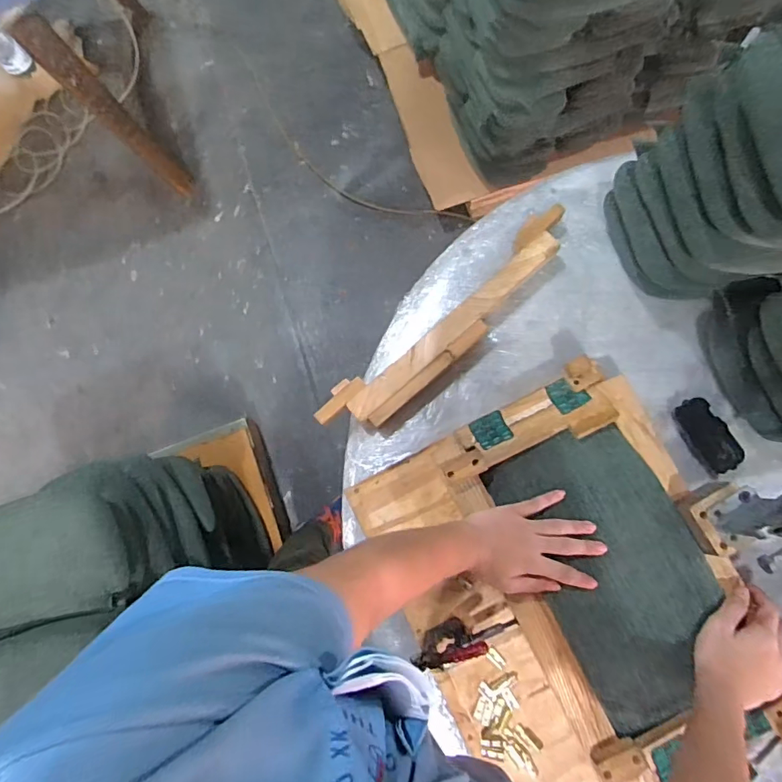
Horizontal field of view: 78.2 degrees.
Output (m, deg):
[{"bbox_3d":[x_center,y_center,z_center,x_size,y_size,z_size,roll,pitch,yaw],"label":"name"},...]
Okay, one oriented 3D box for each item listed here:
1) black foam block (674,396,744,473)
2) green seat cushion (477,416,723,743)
[{"bbox_3d":[0.462,0.063,0.702,0.045,0.034,0.109,-27,81,-2],"label":"black foam block"},{"bbox_3d":[0.294,0.233,0.621,0.195,0.058,0.366,-26,82,-3],"label":"green seat cushion"}]

